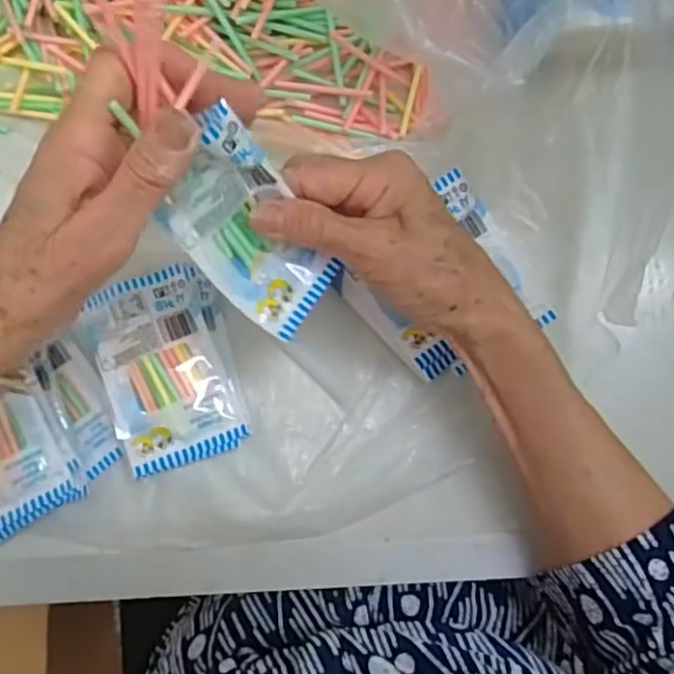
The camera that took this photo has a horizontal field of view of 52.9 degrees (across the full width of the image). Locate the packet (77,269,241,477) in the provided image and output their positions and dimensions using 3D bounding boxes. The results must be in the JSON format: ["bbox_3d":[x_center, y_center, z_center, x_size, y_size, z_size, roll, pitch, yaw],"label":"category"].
[{"bbox_3d":[-0.099,0.019,0.381,0.062,0.016,0.106,-20,83,3],"label":"packet"}]

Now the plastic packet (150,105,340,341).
[{"bbox_3d":[-0.040,-0.047,0.304,0.053,0.023,0.092,-41,123,-2],"label":"plastic packet"}]

